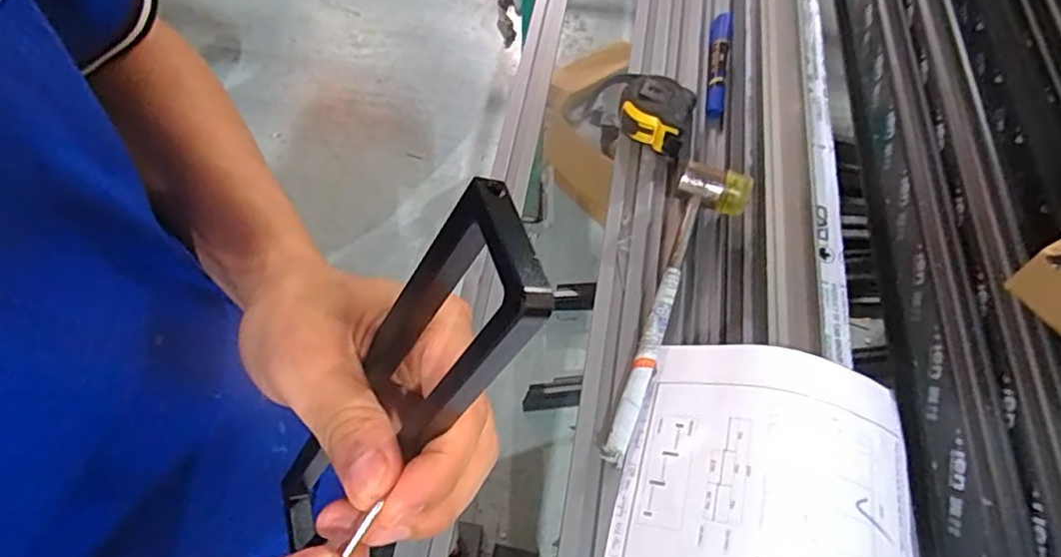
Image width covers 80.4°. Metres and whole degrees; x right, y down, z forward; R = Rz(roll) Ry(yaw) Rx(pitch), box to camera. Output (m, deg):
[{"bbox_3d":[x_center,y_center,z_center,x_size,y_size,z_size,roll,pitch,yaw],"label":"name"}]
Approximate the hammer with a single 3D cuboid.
[{"bbox_3d":[0.105,0.013,0.502,0.056,0.034,0.270,25,62,13],"label":"hammer"}]

